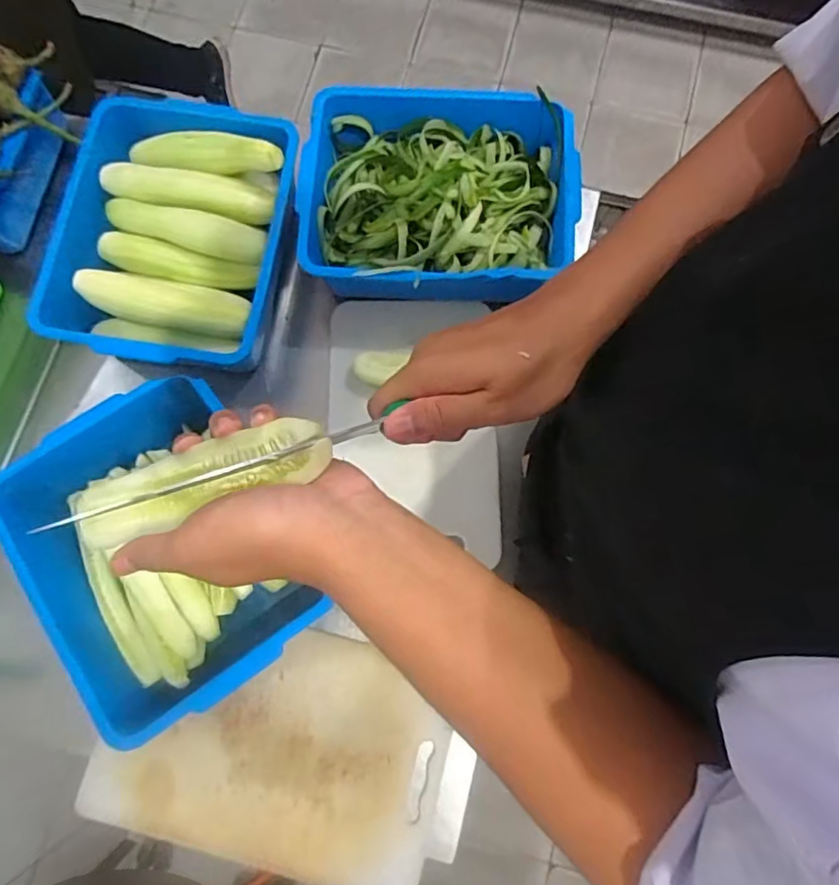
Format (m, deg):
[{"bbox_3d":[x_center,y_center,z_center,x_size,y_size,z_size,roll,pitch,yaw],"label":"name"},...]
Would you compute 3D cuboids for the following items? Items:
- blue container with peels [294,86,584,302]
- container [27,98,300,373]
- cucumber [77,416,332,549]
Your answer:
[{"bbox_3d":[0.018,-0.280,0.646,0.304,0.079,0.240,0,78,0],"label":"blue container with peels"},{"bbox_3d":[-0.270,-0.225,0.637,0.241,0.097,0.295,6,78,2],"label":"container"},{"bbox_3d":[-0.139,0.025,0.338,0.192,0.016,0.036,-18,77,23],"label":"cucumber"}]

